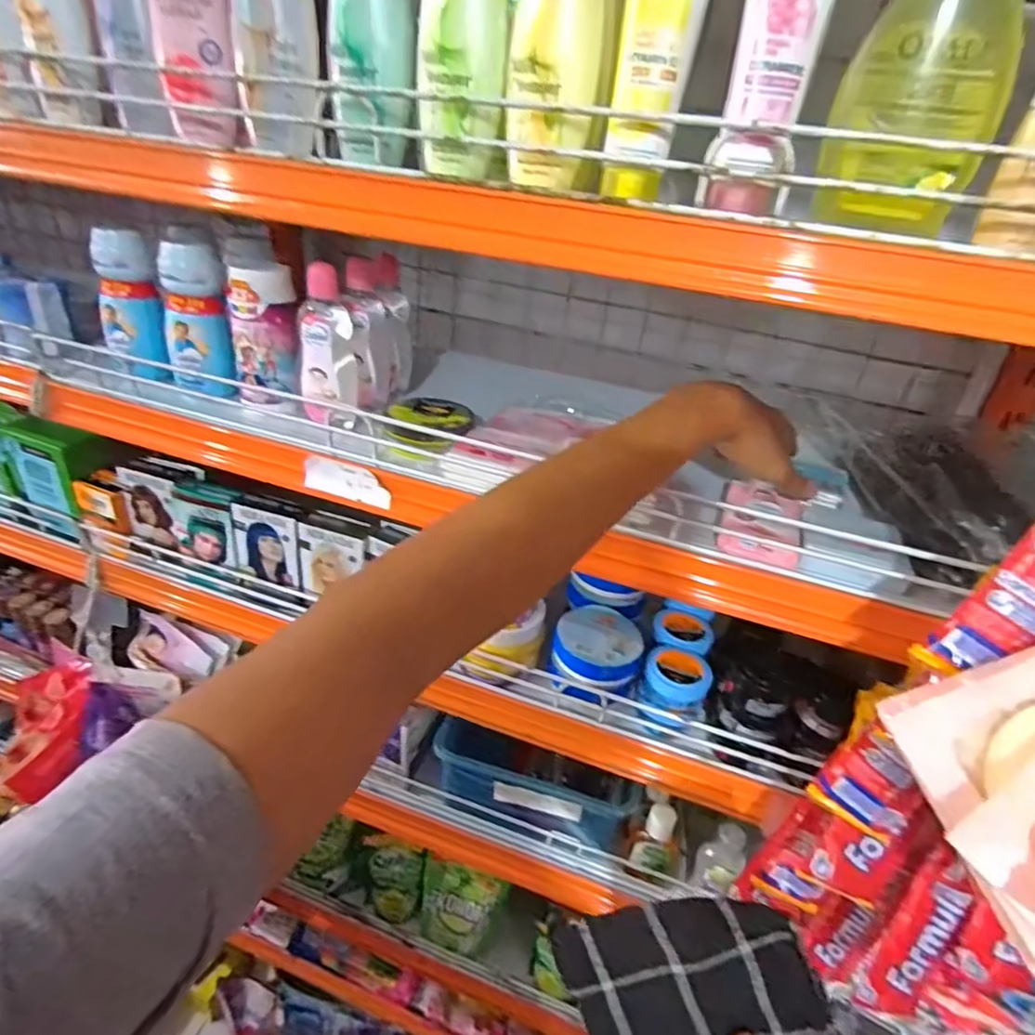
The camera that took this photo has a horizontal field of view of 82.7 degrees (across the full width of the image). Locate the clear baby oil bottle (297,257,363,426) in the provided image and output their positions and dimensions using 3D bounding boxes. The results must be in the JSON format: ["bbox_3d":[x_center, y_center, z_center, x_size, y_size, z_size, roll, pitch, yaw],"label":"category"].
[{"bbox_3d":[-0.155,-0.137,0.483,0.047,0.127,0.040,-2,32,-15],"label":"clear baby oil bottle"}]

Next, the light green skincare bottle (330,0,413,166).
[{"bbox_3d":[-0.084,-0.280,0.339,0.044,0.126,0.040,-2,32,-15],"label":"light green skincare bottle"}]

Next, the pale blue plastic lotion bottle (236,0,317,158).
[{"bbox_3d":[-0.141,-0.288,0.342,0.043,0.125,0.041,-5,33,-19],"label":"pale blue plastic lotion bottle"}]

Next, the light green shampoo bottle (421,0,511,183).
[{"bbox_3d":[-0.028,-0.261,0.322,0.044,0.128,0.036,1,32,-11],"label":"light green shampoo bottle"}]

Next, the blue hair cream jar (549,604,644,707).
[{"bbox_3d":[0.070,0.122,0.525,0.075,0.052,0.074,5,31,-3],"label":"blue hair cream jar"}]

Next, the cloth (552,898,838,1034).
[{"bbox_3d":[0.096,0.262,0.314,0.123,0.023,0.105,-25,58,4],"label":"cloth"}]

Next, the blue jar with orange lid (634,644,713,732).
[{"bbox_3d":[0.134,0.151,0.511,0.054,0.062,0.050,5,31,-3],"label":"blue jar with orange lid"}]

